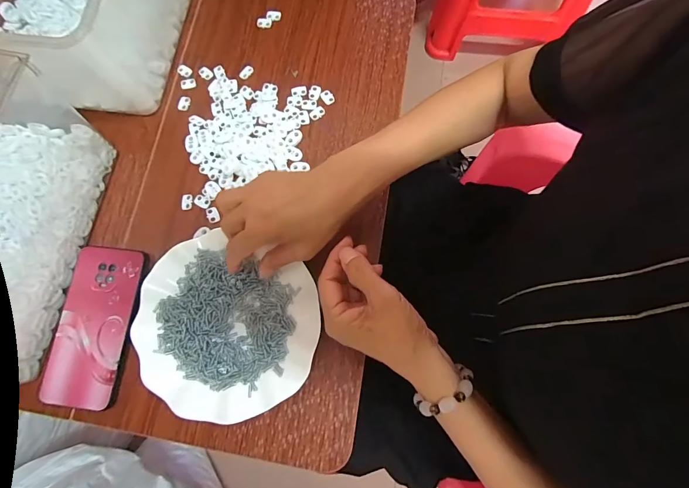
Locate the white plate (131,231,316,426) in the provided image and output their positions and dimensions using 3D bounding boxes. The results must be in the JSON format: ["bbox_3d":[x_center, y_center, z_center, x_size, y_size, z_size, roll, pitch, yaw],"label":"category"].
[{"bbox_3d":[-0.119,0.084,0.355,0.179,0.020,0.169,0,76,-2],"label":"white plate"}]

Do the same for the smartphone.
[{"bbox_3d":[-0.266,0.085,0.373,0.078,0.012,0.164,8,78,4],"label":"smartphone"}]

